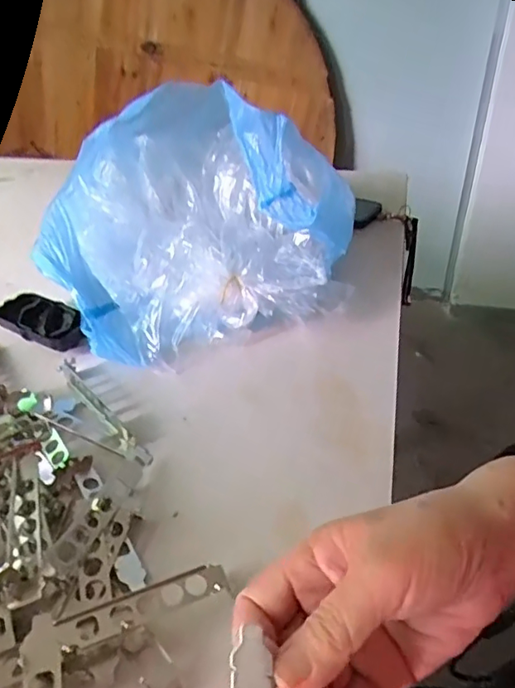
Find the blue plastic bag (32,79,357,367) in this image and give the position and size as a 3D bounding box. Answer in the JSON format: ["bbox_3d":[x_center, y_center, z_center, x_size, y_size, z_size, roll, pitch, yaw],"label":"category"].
[{"bbox_3d":[-0.055,-0.128,0.563,0.333,0.203,0.193,-13,38,-13],"label":"blue plastic bag"}]

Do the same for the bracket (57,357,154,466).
[{"bbox_3d":[-0.138,0.057,0.476,0.017,0.017,0.156,-28,44,-30],"label":"bracket"}]

